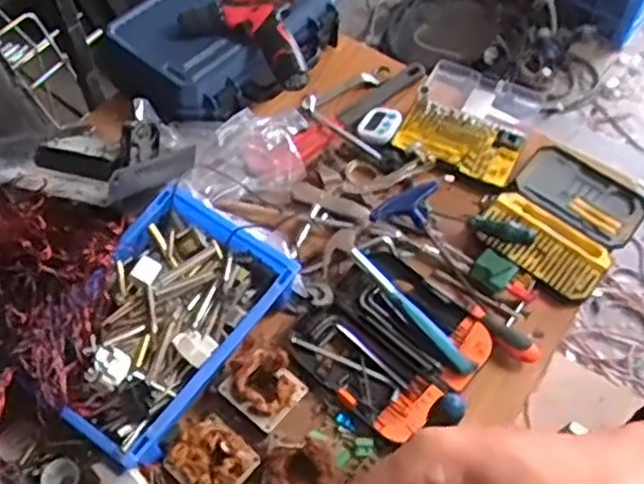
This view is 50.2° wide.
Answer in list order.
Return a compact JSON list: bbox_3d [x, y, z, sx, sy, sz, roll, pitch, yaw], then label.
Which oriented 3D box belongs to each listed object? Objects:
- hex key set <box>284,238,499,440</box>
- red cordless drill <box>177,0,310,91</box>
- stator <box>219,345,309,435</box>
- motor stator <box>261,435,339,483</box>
[{"bbox_3d":[0.086,0.122,0.902,0.208,0.034,0.222,-37,64,-22],"label":"hex key set"},{"bbox_3d":[-0.120,-0.315,1.061,0.188,0.080,0.167,-9,57,-7],"label":"red cordless drill"},{"bbox_3d":[-0.072,0.176,0.850,0.091,0.069,0.089,34,62,21],"label":"stator"},{"bbox_3d":[-0.025,0.270,0.798,0.086,0.048,0.080,6,56,3],"label":"motor stator"}]

